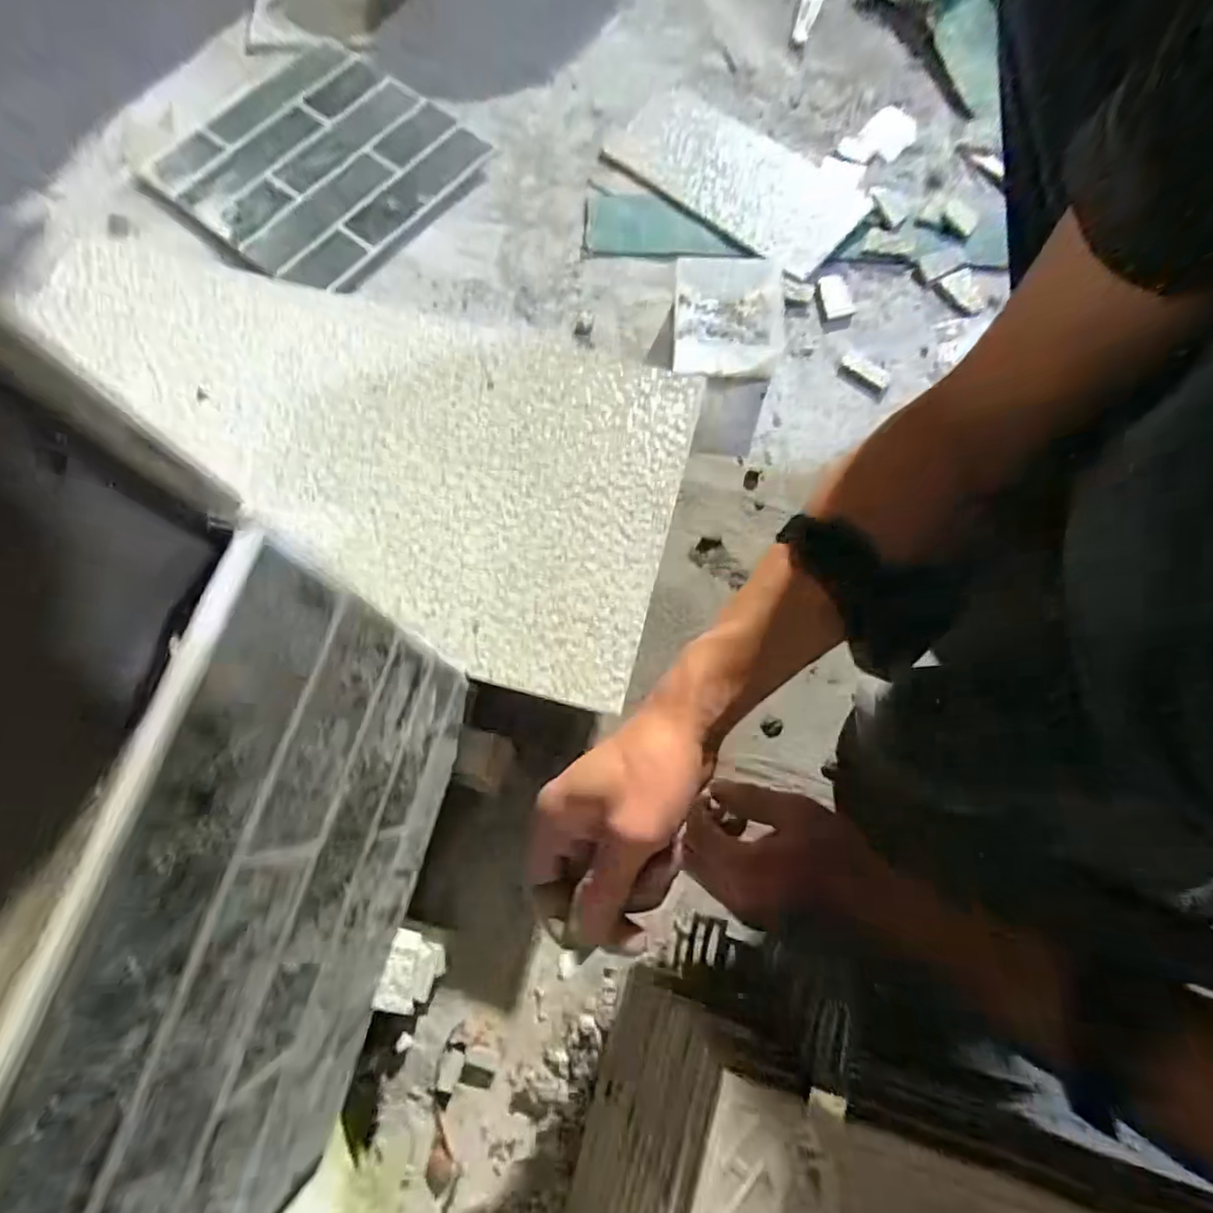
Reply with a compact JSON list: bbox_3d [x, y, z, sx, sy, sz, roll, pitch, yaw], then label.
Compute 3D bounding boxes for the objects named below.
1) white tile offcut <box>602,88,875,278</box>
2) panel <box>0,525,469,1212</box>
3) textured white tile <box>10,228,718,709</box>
[{"bbox_3d":[0.156,-0.504,0.689,0.286,0.014,0.173,36,76,9],"label":"white tile offcut"},{"bbox_3d":[-0.140,0.151,0.262,0.011,0.283,0.293,14,76,5],"label":"panel"},{"bbox_3d":[-0.234,-0.135,0.485,0.577,0.012,0.288,15,74,4],"label":"textured white tile"}]

